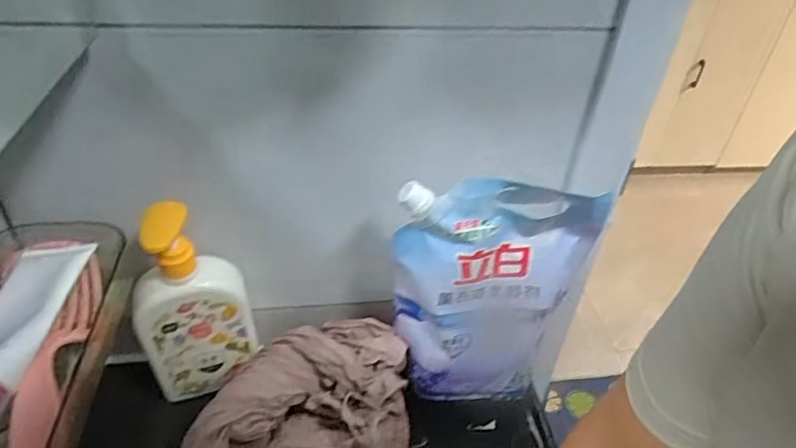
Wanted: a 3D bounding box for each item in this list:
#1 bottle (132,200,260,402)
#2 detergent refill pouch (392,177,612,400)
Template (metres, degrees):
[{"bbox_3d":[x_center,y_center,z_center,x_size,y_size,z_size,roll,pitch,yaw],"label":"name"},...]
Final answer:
[{"bbox_3d":[-0.195,0.073,0.525,0.100,0.221,0.066,-13,41,-20],"label":"bottle"},{"bbox_3d":[0.094,0.072,0.538,0.192,0.240,0.050,-2,38,-8],"label":"detergent refill pouch"}]

